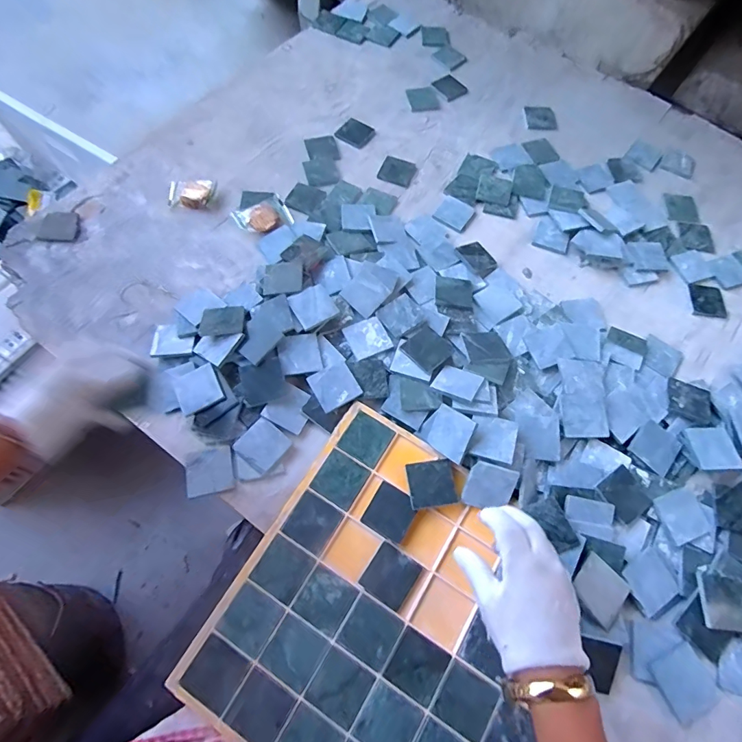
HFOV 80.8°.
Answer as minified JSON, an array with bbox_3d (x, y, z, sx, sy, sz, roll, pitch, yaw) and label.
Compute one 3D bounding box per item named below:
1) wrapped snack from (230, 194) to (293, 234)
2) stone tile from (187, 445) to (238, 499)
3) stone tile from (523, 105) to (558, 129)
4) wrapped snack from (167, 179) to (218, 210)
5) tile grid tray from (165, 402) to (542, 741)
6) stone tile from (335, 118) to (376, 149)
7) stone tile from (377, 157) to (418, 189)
[{"bbox_3d":[-0.158,-0.225,0.638,0.076,0.016,0.056,-26,69,-14],"label":"wrapped snack"},{"bbox_3d":[-0.184,0.114,0.499,0.055,0.010,0.051,-10,67,-7],"label":"stone tile"},{"bbox_3d":[0.297,-0.446,0.769,0.054,0.006,0.057,-3,66,-4],"label":"stone tile"},{"bbox_3d":[-0.273,-0.269,0.658,0.074,0.021,0.048,5,66,0],"label":"wrapped snack"},{"bbox_3d":[0.032,0.244,0.425,0.320,0.027,0.318,31,68,11],"label":"tile grid tray"},{"bbox_3d":[-0.027,-0.405,0.740,0.057,0.006,0.057,31,68,11],"label":"stone tile"},{"bbox_3d":[0.043,-0.324,0.711,0.054,0.006,0.057,22,67,7],"label":"stone tile"}]

